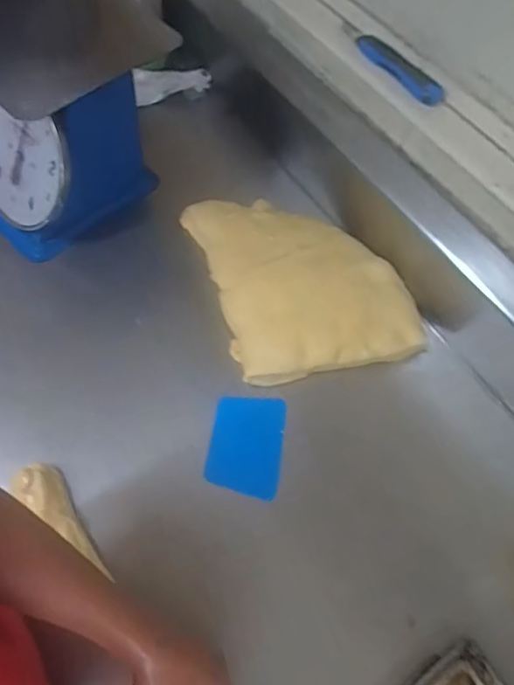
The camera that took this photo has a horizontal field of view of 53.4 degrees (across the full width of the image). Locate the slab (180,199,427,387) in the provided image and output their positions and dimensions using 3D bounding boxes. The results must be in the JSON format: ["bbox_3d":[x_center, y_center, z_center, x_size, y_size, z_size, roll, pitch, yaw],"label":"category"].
[{"bbox_3d":[0.065,-0.106,0.753,0.273,0.059,0.325,-13,63,-12],"label":"slab"}]

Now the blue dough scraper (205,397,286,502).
[{"bbox_3d":[-0.013,0.127,0.645,0.090,0.004,0.122,8,65,1],"label":"blue dough scraper"}]

